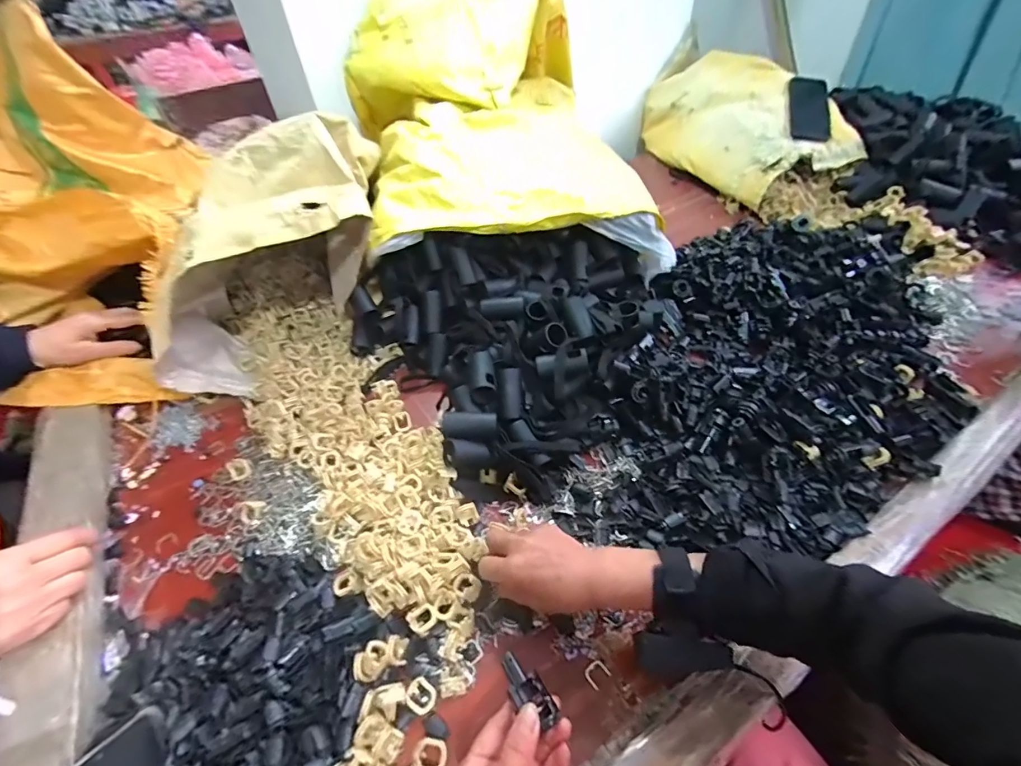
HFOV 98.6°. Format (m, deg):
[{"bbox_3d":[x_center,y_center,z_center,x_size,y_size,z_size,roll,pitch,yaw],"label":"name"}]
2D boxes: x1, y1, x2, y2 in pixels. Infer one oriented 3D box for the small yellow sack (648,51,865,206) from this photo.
[{"bbox_3d":[0.512,-0.611,1.013,0.283,0.149,0.517,-18,49,-13],"label":"small yellow sack"}]

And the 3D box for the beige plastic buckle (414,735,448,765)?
[{"bbox_3d":[-0.063,0.296,0.348,0.024,0.007,0.024,15,46,-16],"label":"beige plastic buckle"}]

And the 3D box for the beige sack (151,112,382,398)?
[{"bbox_3d":[-0.320,-0.163,0.588,0.292,0.261,0.230,-10,48,-5],"label":"beige sack"}]

